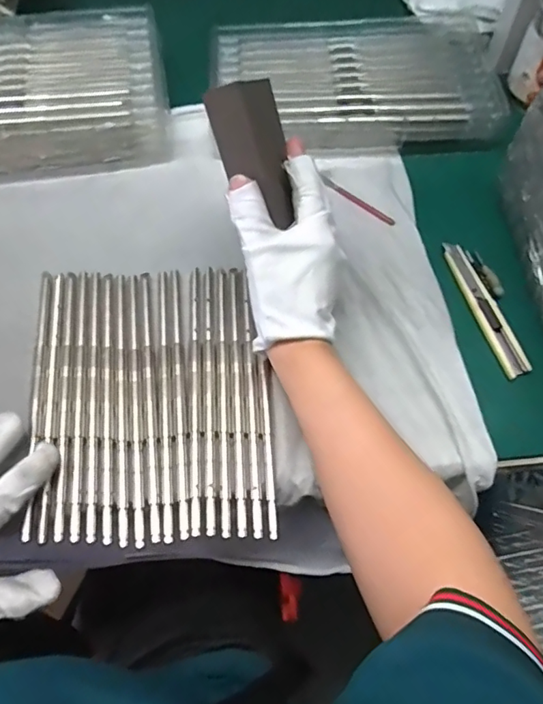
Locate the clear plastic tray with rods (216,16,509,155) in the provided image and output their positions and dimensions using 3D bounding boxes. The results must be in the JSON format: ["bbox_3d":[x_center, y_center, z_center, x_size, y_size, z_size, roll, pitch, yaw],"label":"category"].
[{"bbox_3d":[0.090,-0.275,0.536,0.276,0.034,0.174,-5,62,-3],"label":"clear plastic tray with rods"}]

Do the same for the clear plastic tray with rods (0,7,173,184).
[{"bbox_3d":[-0.250,-0.255,0.511,0.282,0.056,0.172,-10,62,-6],"label":"clear plastic tray with rods"}]

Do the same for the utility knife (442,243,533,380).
[{"bbox_3d":[0.170,-0.037,0.419,0.021,0.004,0.126,-14,63,-8],"label":"utility knife"}]

